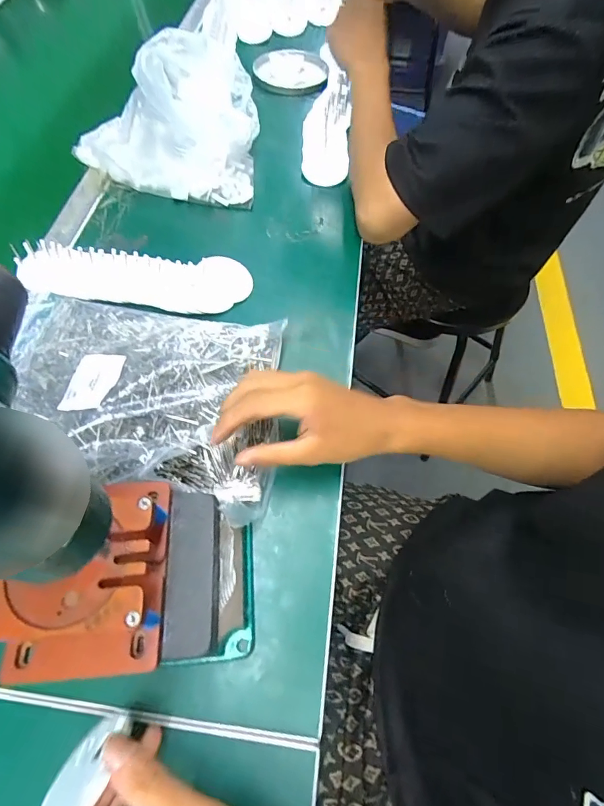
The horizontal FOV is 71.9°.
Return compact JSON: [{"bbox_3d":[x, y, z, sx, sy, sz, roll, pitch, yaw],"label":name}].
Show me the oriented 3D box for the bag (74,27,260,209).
[{"bbox_3d":[-0.183,-0.385,0.555,0.243,0.123,0.222,1,61,2],"label":"bag"}]

